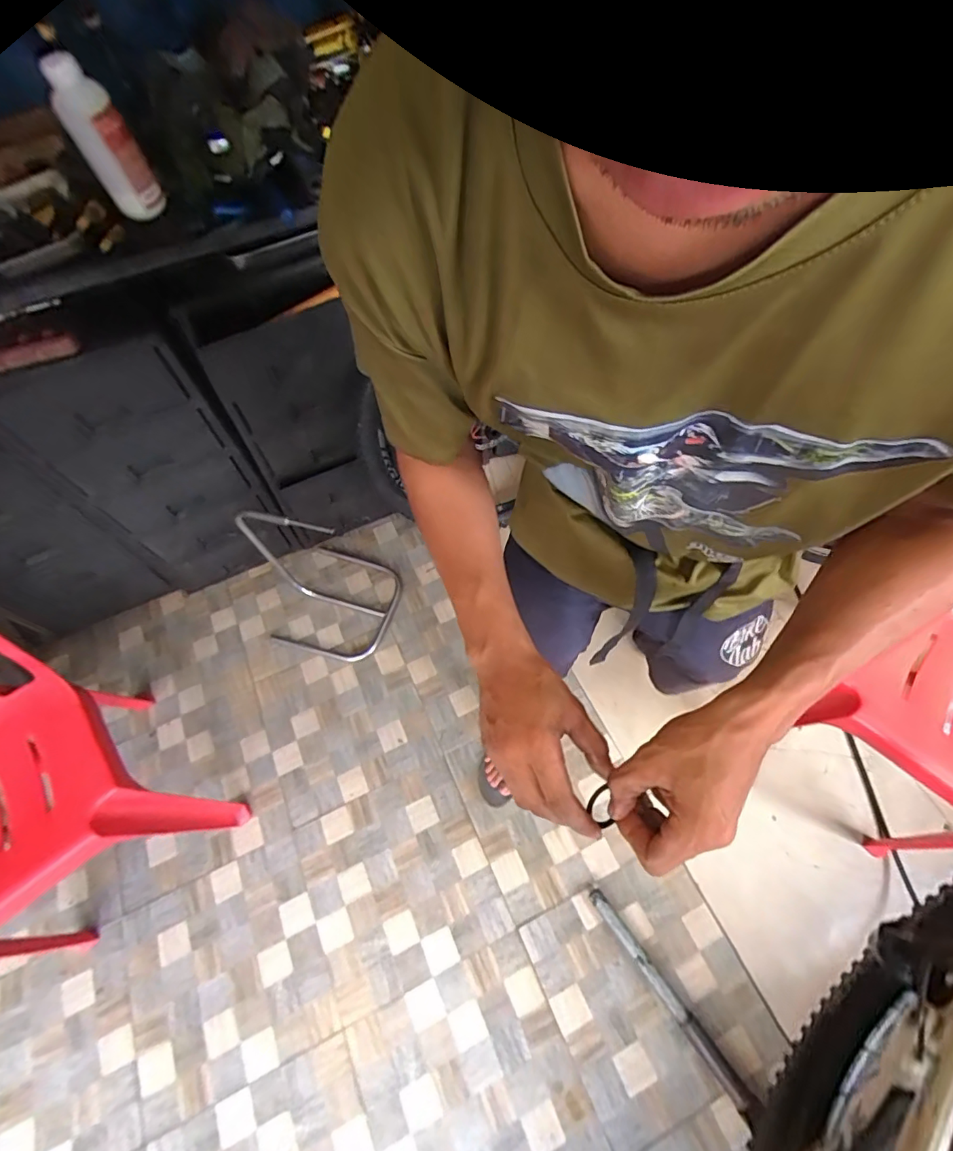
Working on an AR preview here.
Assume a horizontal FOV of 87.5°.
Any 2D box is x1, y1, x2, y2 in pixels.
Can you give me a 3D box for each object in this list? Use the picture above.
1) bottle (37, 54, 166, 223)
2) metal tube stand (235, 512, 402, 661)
[{"bbox_3d":[-0.540,-0.634,0.729,0.078,0.188,0.057,-30,66,-9],"label":"bottle"},{"bbox_3d":[-0.427,-0.010,1.313,0.361,0.388,0.331,12,63,9],"label":"metal tube stand"}]

